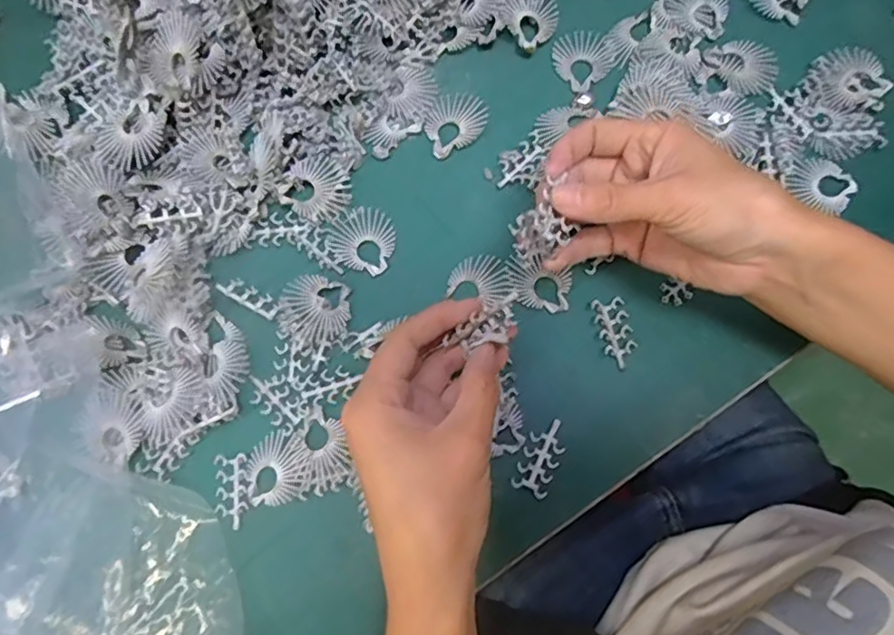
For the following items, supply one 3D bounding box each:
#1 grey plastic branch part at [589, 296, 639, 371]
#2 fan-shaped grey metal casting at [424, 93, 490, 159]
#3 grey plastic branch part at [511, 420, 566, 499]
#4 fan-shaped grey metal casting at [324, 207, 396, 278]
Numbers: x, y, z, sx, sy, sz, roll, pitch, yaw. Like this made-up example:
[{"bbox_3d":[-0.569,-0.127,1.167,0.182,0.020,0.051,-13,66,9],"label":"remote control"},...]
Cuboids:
[{"bbox_3d":[0.100,0.009,0.355,0.019,0.004,0.041,-13,78,-2],"label":"grey plastic branch part"},{"bbox_3d":[0.004,-0.127,0.391,0.037,0.004,0.046,40,81,8],"label":"fan-shaped grey metal casting"},{"bbox_3d":[0.054,0.078,0.339,0.021,0.004,0.042,24,79,6],"label":"grey plastic branch part"},{"bbox_3d":[-0.051,-0.048,0.374,0.041,0.007,0.043,0,78,1],"label":"fan-shaped grey metal casting"}]

